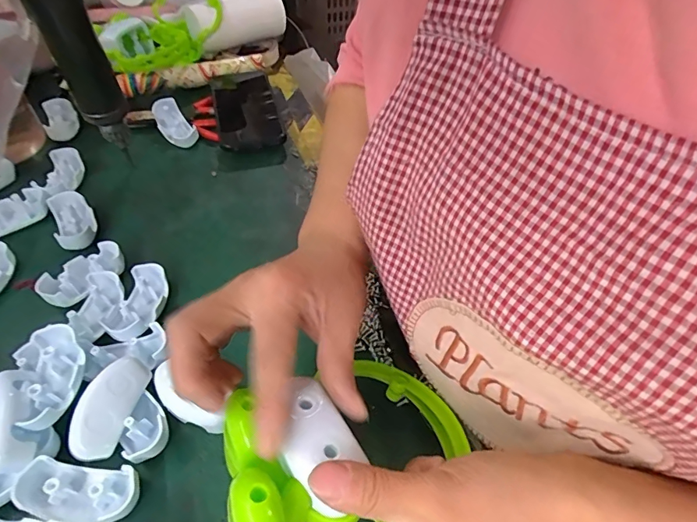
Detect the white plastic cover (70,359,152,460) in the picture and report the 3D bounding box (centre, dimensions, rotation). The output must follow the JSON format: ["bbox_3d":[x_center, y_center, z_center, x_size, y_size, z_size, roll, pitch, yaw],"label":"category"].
[{"bbox_3d":[-0.158,0.095,0.286,0.031,0.016,0.065,32,54,-23],"label":"white plastic cover"}]

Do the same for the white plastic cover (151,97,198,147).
[{"bbox_3d":[-0.209,-0.167,0.527,0.030,0.032,0.069,-34,72,-26],"label":"white plastic cover"}]

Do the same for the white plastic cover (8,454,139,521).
[{"bbox_3d":[-0.163,0.140,0.262,0.066,0.023,0.033,14,49,-9],"label":"white plastic cover"}]

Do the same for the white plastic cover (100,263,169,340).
[{"bbox_3d":[-0.170,0.034,0.352,0.036,0.027,0.065,18,52,13],"label":"white plastic cover"}]

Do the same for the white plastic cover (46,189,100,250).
[{"bbox_3d":[-0.259,-0.039,0.412,0.034,0.024,0.068,-28,56,-22],"label":"white plastic cover"}]

